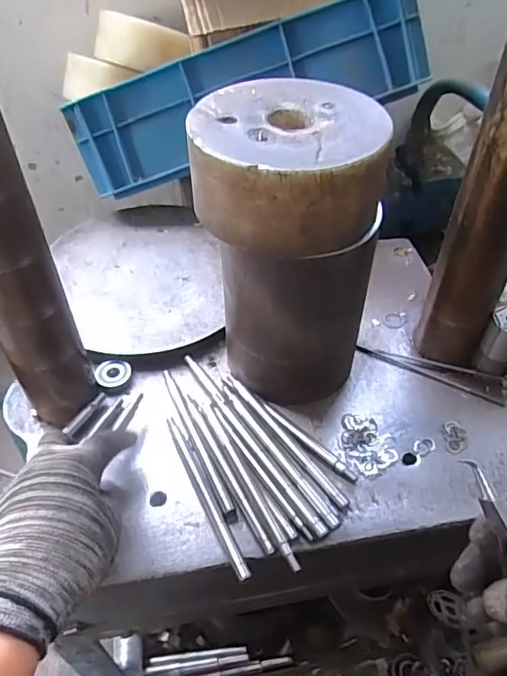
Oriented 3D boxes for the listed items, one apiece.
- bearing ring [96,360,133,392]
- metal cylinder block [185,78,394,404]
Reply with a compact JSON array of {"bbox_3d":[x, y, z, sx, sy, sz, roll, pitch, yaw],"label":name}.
[{"bbox_3d":[-0.141,0.037,0.542,0.036,0.012,0.030,-15,48,-13],"label":"bearing ring"},{"bbox_3d":[0.028,-0.070,0.479,0.144,0.253,0.139,-5,47,-4],"label":"metal cylinder block"}]

